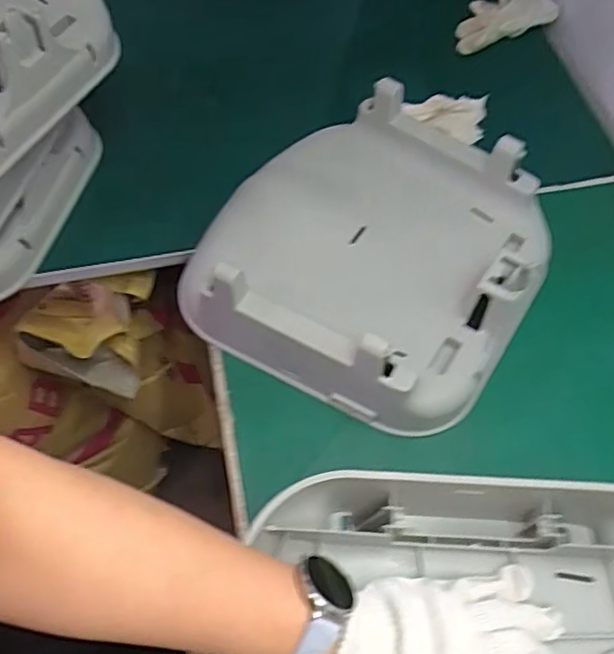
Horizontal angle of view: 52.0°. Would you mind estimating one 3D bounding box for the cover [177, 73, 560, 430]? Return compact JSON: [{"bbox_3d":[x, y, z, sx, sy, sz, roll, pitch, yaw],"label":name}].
[{"bbox_3d":[0.062,-0.080,0.619,0.313,0.117,0.299,24,62,14],"label":"cover"}]

